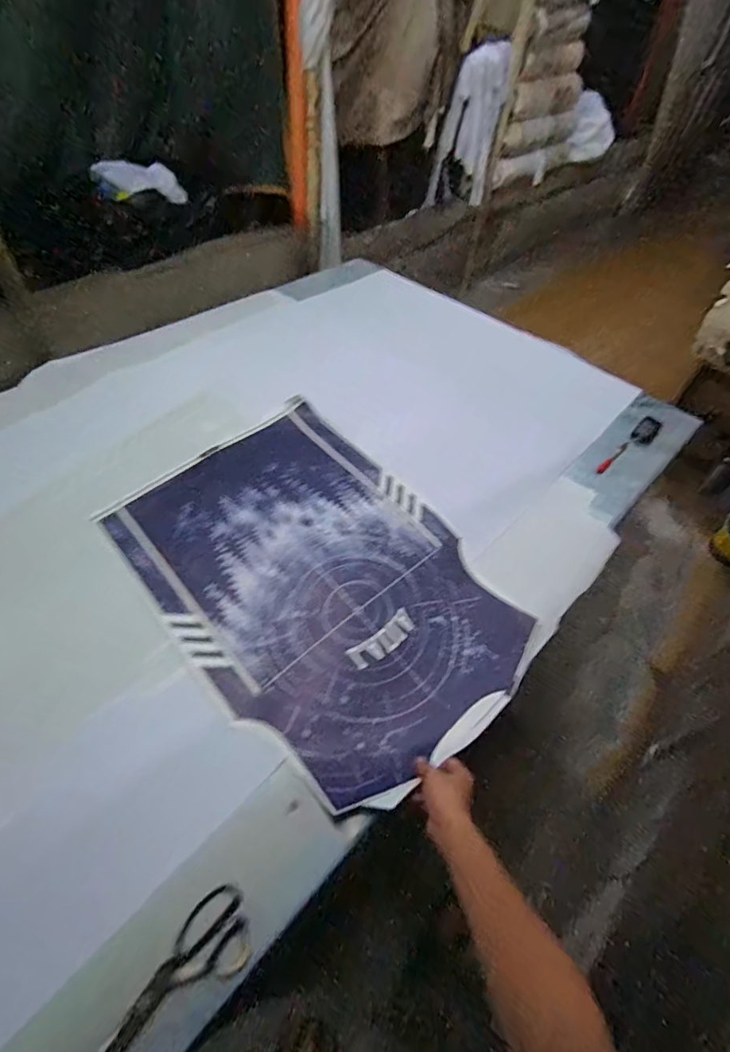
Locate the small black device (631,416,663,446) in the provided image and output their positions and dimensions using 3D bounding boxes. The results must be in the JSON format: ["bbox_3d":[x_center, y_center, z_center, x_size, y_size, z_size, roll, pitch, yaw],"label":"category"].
[{"bbox_3d":[0.670,-0.225,1.140,0.047,0.016,0.093,37,58,22],"label":"small black device"}]

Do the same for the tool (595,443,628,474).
[{"bbox_3d":[0.562,-0.154,1.086,0.129,0.010,0.016,-36,63,-28],"label":"tool"}]

